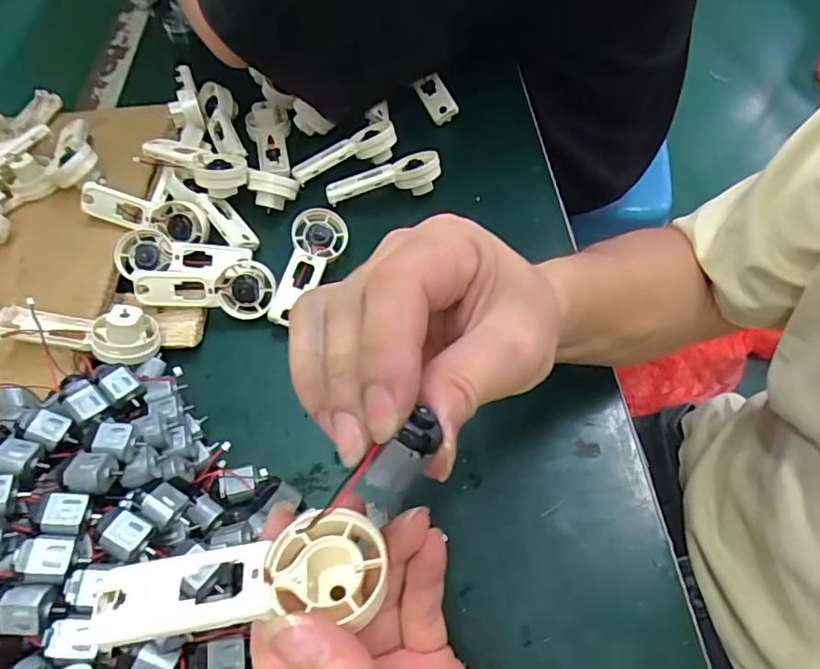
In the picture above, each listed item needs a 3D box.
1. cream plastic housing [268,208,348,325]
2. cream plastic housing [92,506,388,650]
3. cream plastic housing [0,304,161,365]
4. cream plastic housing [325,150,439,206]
[{"bbox_3d":[-0.072,-0.047,0.405,0.039,0.031,0.091,8,56,7],"label":"cream plastic housing"},{"bbox_3d":[-0.055,0.085,0.189,0.094,0.024,0.034,-5,56,-17],"label":"cream plastic housing"},{"bbox_3d":[-0.215,-0.003,0.355,0.100,0.028,0.037,3,56,5],"label":"cream plastic housing"},{"bbox_3d":[-0.021,-0.128,0.453,0.091,0.023,0.033,-12,56,2],"label":"cream plastic housing"}]

